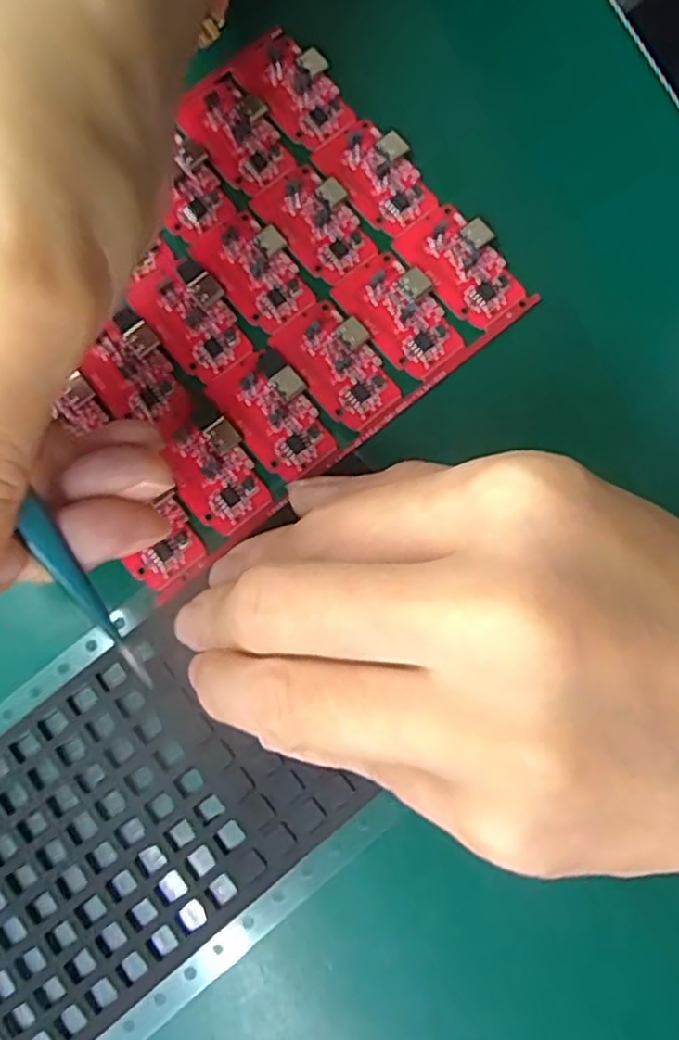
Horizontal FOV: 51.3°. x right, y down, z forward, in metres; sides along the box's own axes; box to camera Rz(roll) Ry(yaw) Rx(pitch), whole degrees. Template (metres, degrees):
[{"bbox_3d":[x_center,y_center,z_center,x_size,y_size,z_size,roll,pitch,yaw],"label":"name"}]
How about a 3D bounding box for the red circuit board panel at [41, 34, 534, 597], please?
[{"bbox_3d":[-0.029,-0.063,0.196,0.126,0.004,0.109,-39,81,-4],"label":"red circuit board panel"}]

